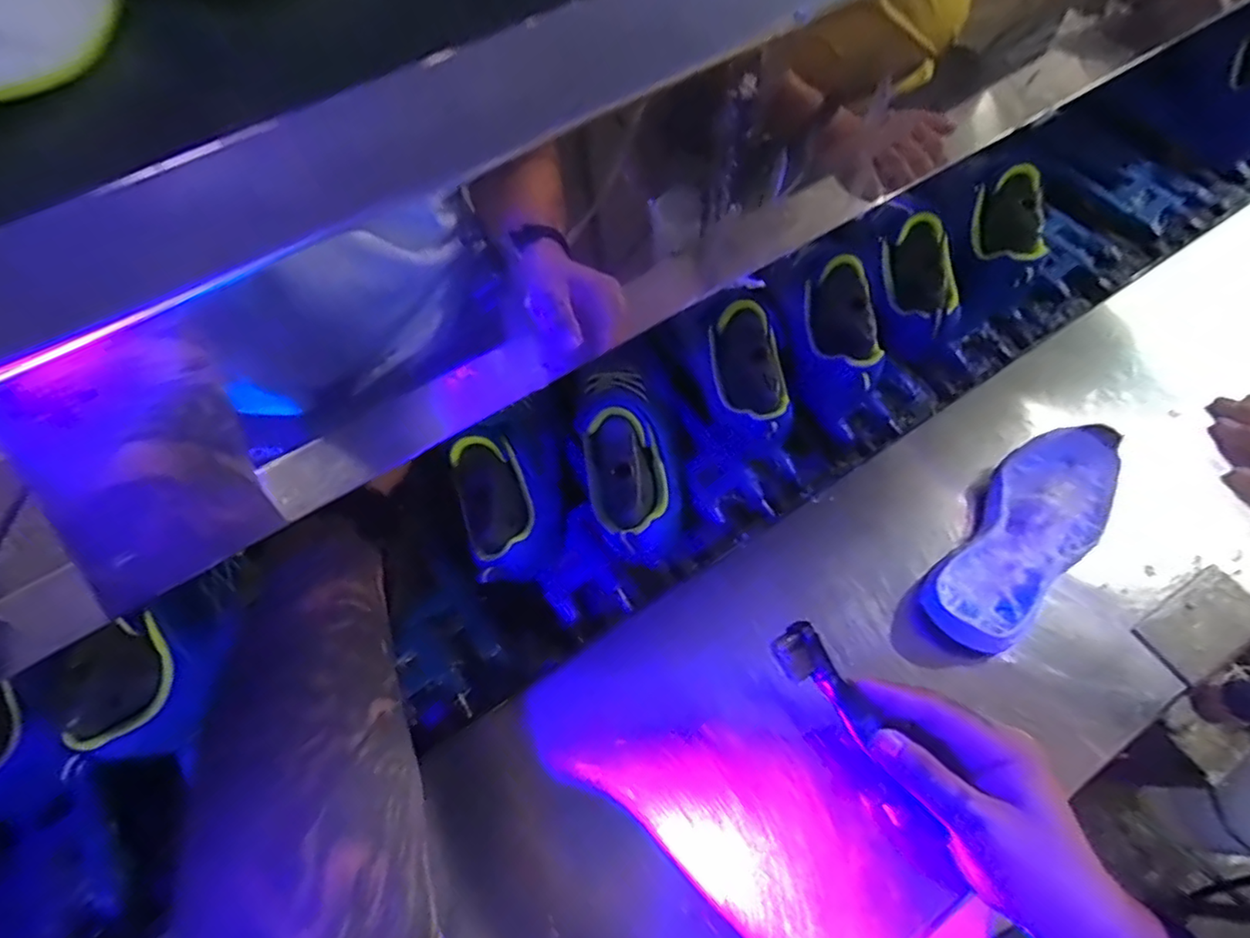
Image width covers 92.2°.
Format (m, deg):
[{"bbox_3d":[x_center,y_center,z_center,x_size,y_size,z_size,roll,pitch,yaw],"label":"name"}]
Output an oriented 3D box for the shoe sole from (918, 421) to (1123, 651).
[{"bbox_3d":[0.283,0.050,0.428,0.074,0.047,0.188,38,71,14],"label":"shoe sole"}]

